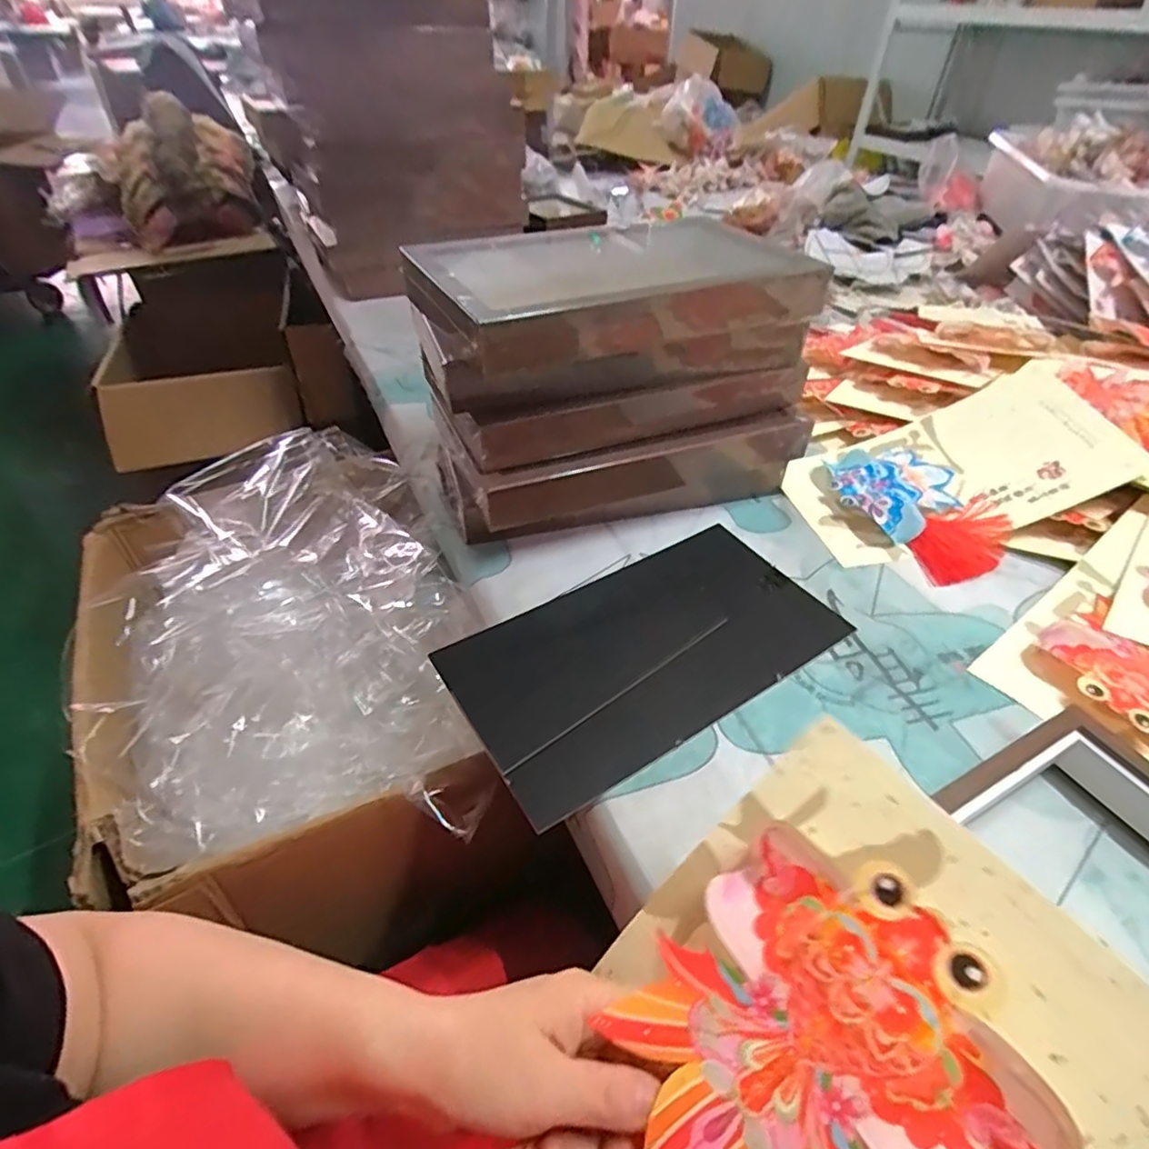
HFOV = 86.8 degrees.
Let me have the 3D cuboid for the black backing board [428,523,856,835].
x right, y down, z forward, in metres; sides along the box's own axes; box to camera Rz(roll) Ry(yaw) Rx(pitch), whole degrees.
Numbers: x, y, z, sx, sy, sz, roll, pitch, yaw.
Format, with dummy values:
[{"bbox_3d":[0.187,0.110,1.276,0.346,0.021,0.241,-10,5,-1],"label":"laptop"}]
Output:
[{"bbox_3d":[0.061,0.057,0.503,0.313,0.007,0.170,-24,48,-25],"label":"black backing board"}]

